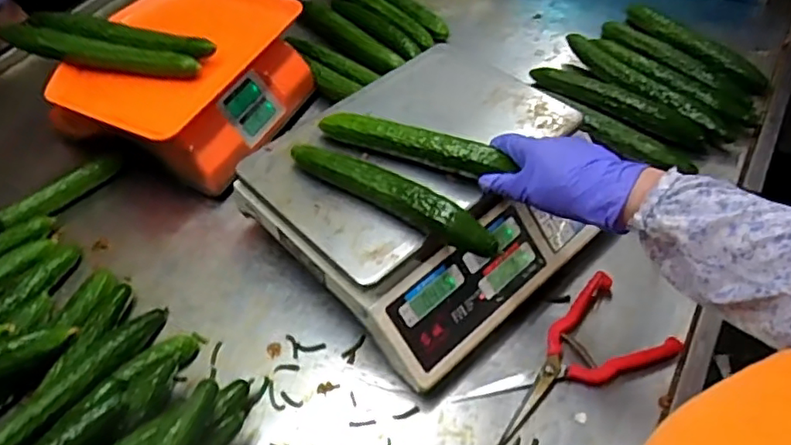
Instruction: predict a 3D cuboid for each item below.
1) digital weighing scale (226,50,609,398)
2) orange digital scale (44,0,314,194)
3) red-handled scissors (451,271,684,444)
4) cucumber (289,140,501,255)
[{"bbox_3d":[0.041,-0.032,0.674,0.325,0.122,0.297,-36,57,-23],"label":"digital weighing scale"},{"bbox_3d":[-0.286,-0.191,0.819,0.269,0.128,0.284,18,54,18],"label":"orange digital scale"},{"bbox_3d":[0.165,0.139,0.601,0.210,0.020,0.106,-27,54,-17],"label":"red-handled scissors"},{"bbox_3d":[-0.009,-0.031,0.578,0.231,0.031,0.028,29,58,25],"label":"cucumber"}]

